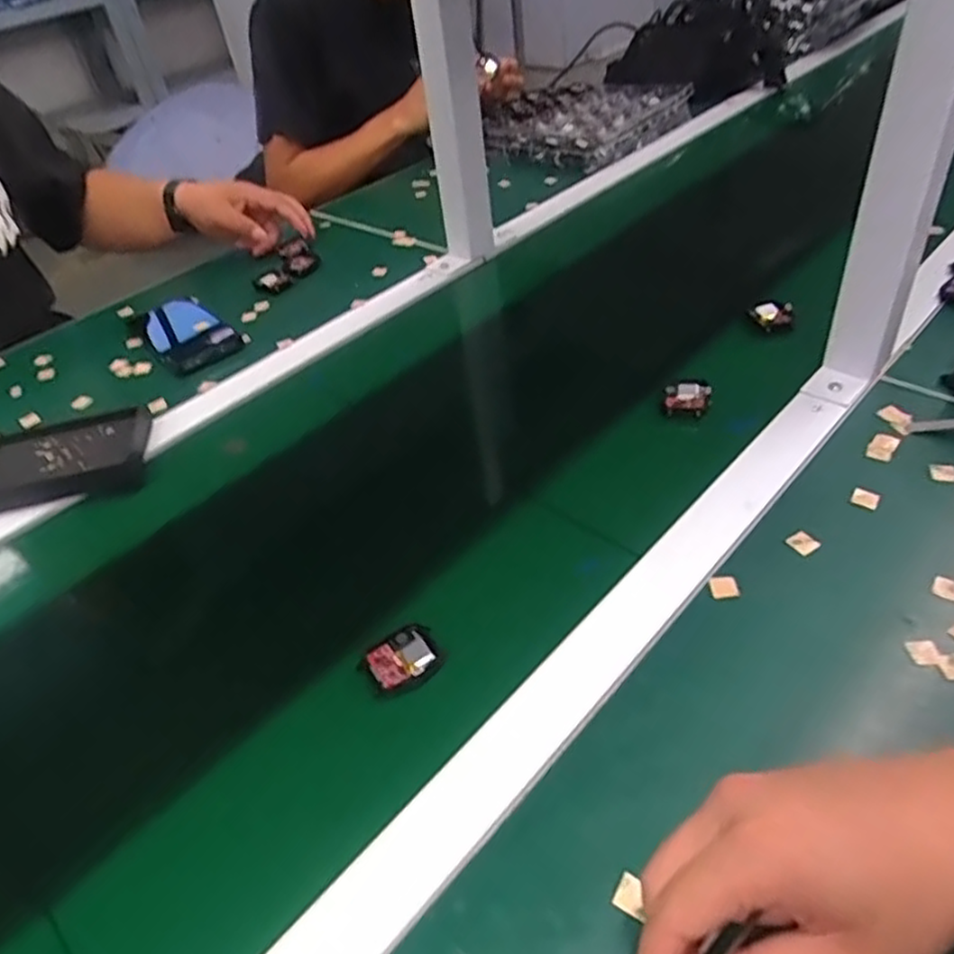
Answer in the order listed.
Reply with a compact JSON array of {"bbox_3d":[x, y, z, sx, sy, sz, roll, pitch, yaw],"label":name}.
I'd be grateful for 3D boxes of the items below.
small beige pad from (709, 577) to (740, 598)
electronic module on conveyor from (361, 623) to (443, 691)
[{"bbox_3d":[0.154,0.069,0.447,0.016,0.005,0.014,-5,42,6],"label":"small beige pad"},{"bbox_3d":[-0.045,0.109,0.432,0.043,0.007,0.038,-27,44,-18],"label":"electronic module on conveyor"}]

